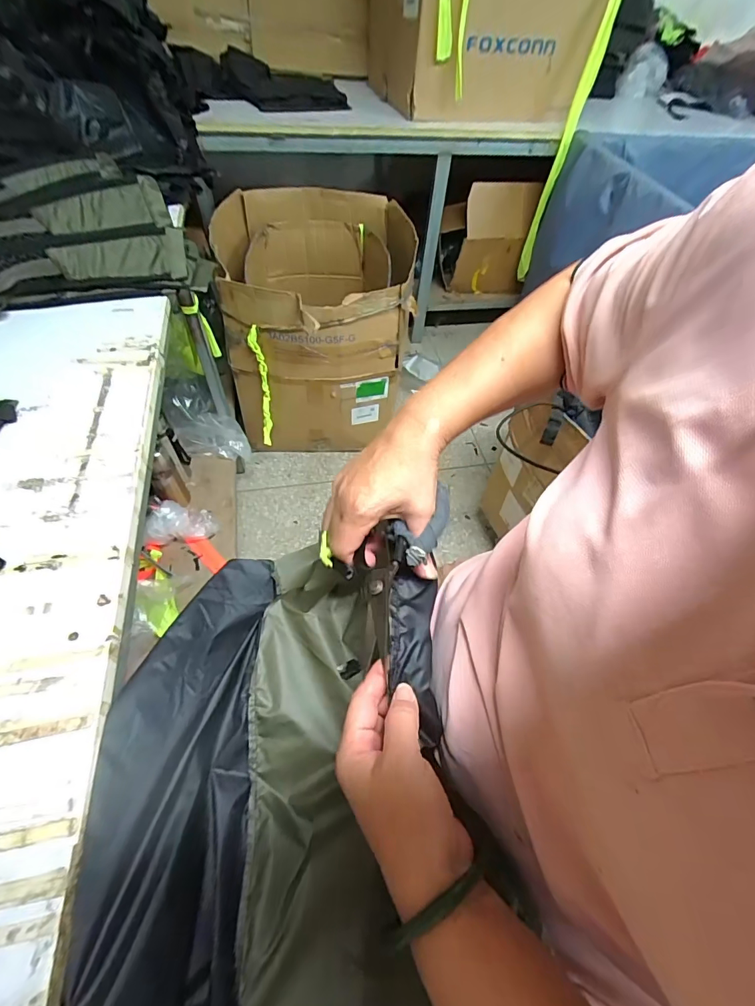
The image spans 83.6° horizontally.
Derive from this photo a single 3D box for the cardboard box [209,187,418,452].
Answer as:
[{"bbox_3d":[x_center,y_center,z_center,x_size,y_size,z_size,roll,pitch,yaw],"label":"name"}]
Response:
[{"bbox_3d":[-0.186,-0.587,1.387,0.570,0.572,0.669,-9,56,-10],"label":"cardboard box"}]

